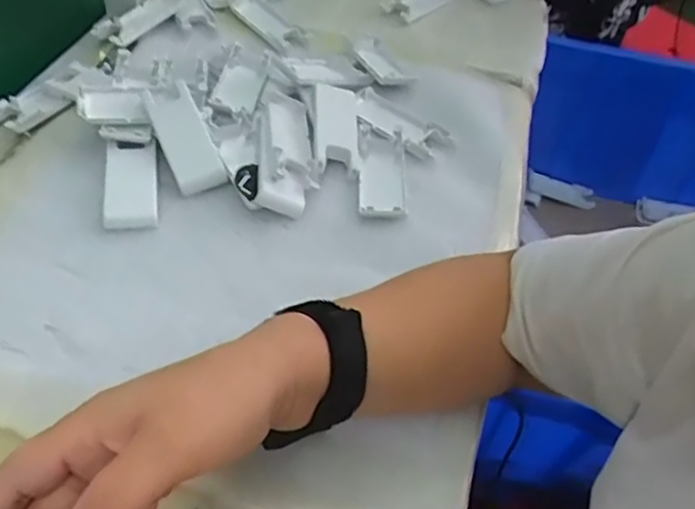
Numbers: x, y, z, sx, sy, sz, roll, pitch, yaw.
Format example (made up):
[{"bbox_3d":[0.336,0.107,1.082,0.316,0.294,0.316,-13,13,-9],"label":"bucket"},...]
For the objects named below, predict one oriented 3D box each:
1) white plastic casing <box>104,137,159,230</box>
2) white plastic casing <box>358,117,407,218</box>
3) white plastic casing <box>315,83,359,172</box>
[{"bbox_3d":[-0.168,-0.054,0.494,0.038,0.017,0.084,-4,48,-11],"label":"white plastic casing"},{"bbox_3d":[0.029,-0.078,0.534,0.039,0.009,0.113,2,48,-5],"label":"white plastic casing"},{"bbox_3d":[-0.009,-0.114,0.552,0.037,0.020,0.094,1,48,-6],"label":"white plastic casing"}]

